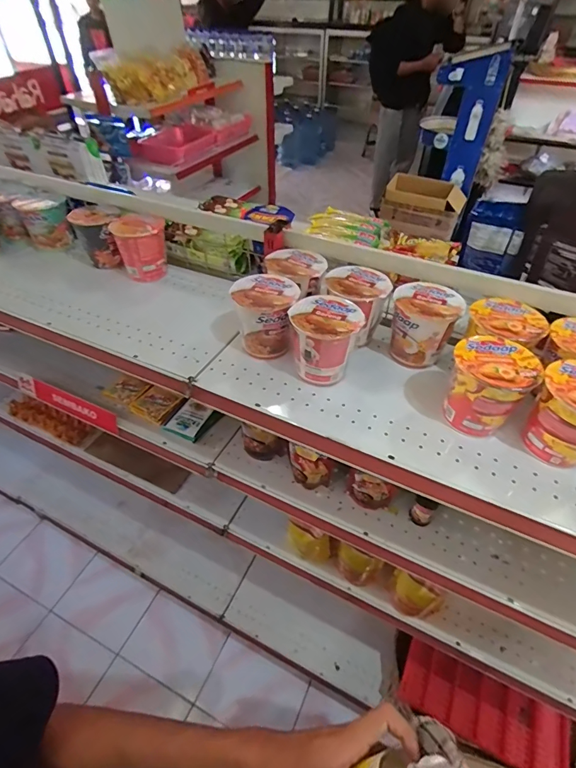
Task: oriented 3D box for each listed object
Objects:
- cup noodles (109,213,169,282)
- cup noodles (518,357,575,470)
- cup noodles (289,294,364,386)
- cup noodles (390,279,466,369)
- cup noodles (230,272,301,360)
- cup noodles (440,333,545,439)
[{"bbox_3d":[-0.314,-0.296,0.873,0.099,0.113,0.095,-21,49,-19],"label":"cup noodles"},{"bbox_3d":[0.379,0.043,0.542,0.107,0.112,0.101,-33,54,-28],"label":"cup noodles"},{"bbox_3d":[0.058,-0.070,0.645,0.108,0.104,0.105,-3,46,-2],"label":"cup noodles"},{"bbox_3d":[0.224,-0.097,0.679,0.101,0.109,0.099,8,46,8],"label":"cup noodles"},{"bbox_3d":[-0.037,-0.115,0.688,0.104,0.107,0.102,3,46,3],"label":"cup noodles"},{"bbox_3d":[0.277,0.005,0.572,0.099,0.104,0.102,0,46,0],"label":"cup noodles"}]

